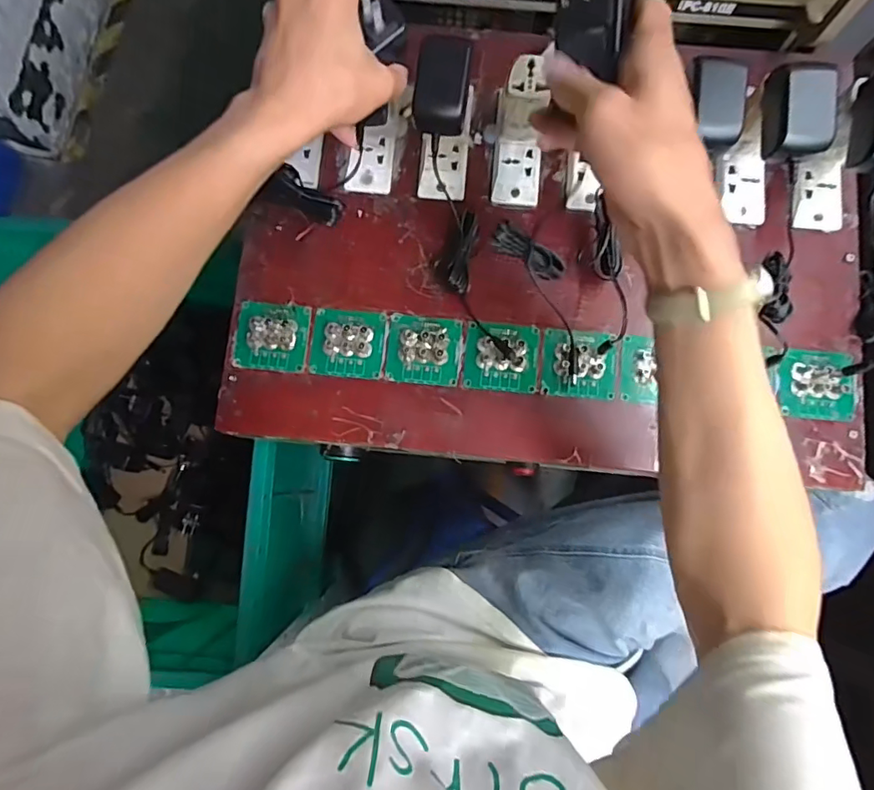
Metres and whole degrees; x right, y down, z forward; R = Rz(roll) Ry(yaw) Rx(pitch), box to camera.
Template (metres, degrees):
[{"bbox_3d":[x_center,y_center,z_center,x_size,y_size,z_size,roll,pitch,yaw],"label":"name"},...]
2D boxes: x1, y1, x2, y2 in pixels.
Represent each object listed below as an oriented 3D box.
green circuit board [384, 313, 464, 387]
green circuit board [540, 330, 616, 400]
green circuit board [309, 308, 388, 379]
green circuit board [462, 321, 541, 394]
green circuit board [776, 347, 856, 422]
[{"bbox_3d":[-0.012,-0.042,0.477,0.066,0.006,0.063,6,80,2],"label":"green circuit board"},{"bbox_3d":[0.131,-0.029,0.471,0.068,0.009,0.060,6,80,2],"label":"green circuit board"},{"bbox_3d":[-0.082,-0.048,0.480,0.066,0.005,0.063,5,80,1],"label":"green circuit board"},{"bbox_3d":[0.060,-0.035,0.474,0.067,0.012,0.062,4,80,1],"label":"green circuit board"},{"bbox_3d":[0.340,-0.011,0.465,0.067,0.010,0.064,5,80,1],"label":"green circuit board"}]

